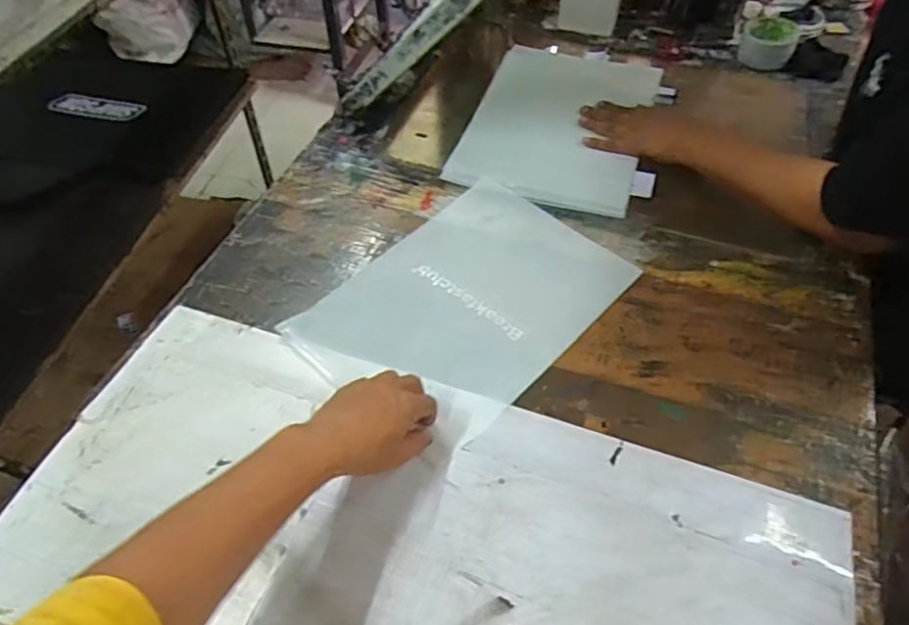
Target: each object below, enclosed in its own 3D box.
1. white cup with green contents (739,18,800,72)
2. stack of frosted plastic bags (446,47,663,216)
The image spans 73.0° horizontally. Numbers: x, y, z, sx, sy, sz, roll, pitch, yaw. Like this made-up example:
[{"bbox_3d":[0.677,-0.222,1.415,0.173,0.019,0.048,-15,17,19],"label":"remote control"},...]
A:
[{"bbox_3d":[0.515,-0.442,1.008,0.081,0.049,0.092,22,55,19],"label":"white cup with green contents"},{"bbox_3d":[0.156,-0.286,0.908,0.246,0.019,0.346,15,51,12],"label":"stack of frosted plastic bags"}]

